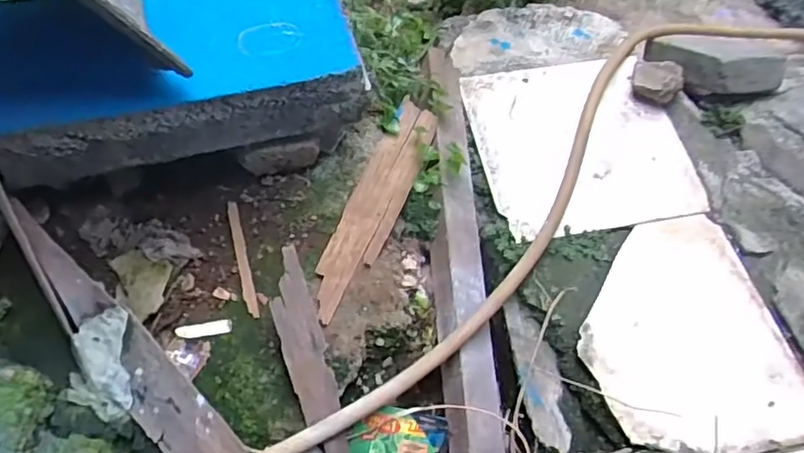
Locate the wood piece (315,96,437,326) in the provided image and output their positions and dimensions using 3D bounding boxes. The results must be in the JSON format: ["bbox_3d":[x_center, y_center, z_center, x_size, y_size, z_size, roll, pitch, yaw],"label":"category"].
[{"bbox_3d":[-0.032,-0.033,0.743,0.064,0.015,0.329,21,58,7],"label":"wood piece"}]

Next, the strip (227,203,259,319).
[{"bbox_3d":[-0.193,0.038,0.703,0.014,0.004,0.156,-12,60,-14],"label":"strip"}]

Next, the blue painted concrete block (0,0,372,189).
[{"bbox_3d":[-0.263,-0.184,0.677,0.404,0.101,0.193,-13,60,-14],"label":"blue painted concrete block"}]

